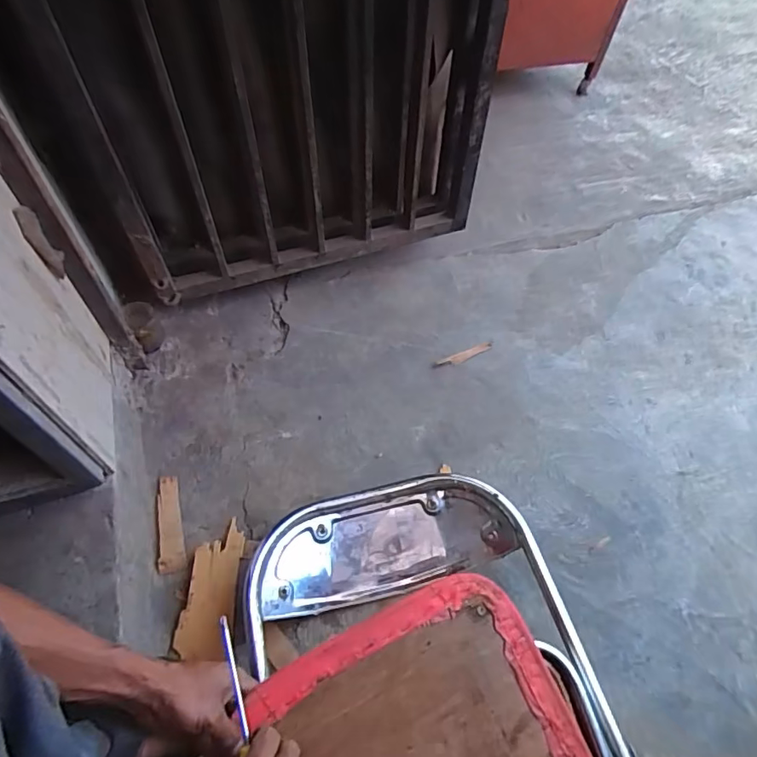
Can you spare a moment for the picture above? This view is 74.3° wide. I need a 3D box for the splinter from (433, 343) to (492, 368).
[{"bbox_3d":[0.173,-0.045,1.013,0.138,0.006,0.021,-24,63,-17],"label":"splinter"}]

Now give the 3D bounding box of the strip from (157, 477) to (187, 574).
[{"bbox_3d":[-0.327,0.224,0.781,0.038,0.010,0.152,-13,58,-9],"label":"strip"}]

